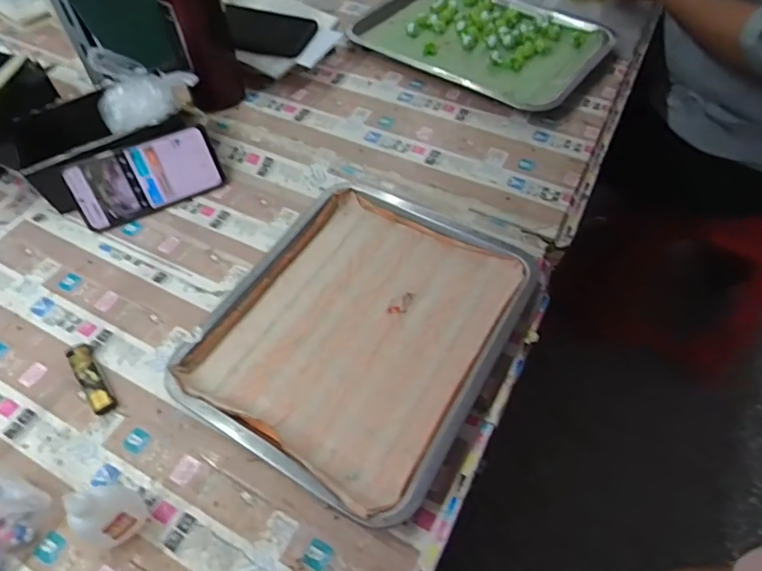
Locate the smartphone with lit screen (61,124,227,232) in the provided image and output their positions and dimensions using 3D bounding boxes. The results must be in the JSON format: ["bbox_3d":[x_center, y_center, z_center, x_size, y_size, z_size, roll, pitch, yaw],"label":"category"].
[{"bbox_3d":[-0.275,-0.128,0.596,0.163,0.077,0.007,-25,24,-17],"label":"smartphone with lit screen"}]

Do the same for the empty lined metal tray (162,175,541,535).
[{"bbox_3d":[-0.018,0.036,0.502,0.262,0.036,0.311,28,62,16],"label":"empty lined metal tray"}]

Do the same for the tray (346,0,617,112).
[{"bbox_3d":[0.145,-0.377,0.753,0.354,0.031,0.228,31,61,20],"label":"tray"}]

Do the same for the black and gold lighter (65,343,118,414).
[{"bbox_3d":[-0.276,0.088,0.479,0.021,0.013,0.081,-33,62,-20],"label":"black and gold lighter"}]

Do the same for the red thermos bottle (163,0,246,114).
[{"bbox_3d":[-0.218,-0.313,0.588,0.070,0.218,0.058,-10,56,-7],"label":"red thermos bottle"}]

